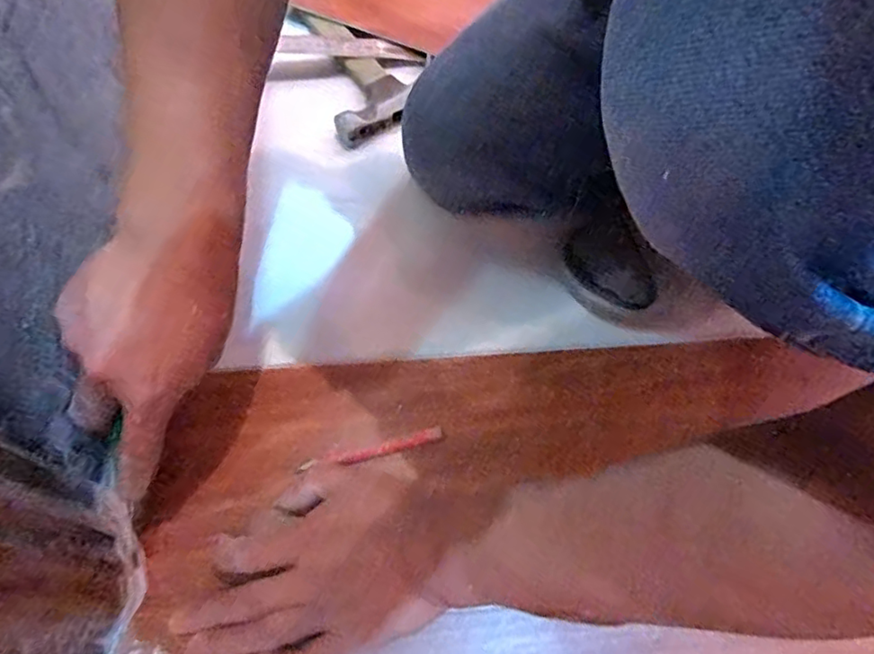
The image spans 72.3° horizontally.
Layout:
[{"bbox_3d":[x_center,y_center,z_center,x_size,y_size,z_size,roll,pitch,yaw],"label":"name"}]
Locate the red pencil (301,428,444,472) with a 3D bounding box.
[{"bbox_3d":[-0.047,0.089,0.429,0.103,0.005,0.011,-14,65,-10],"label":"red pencil"}]

